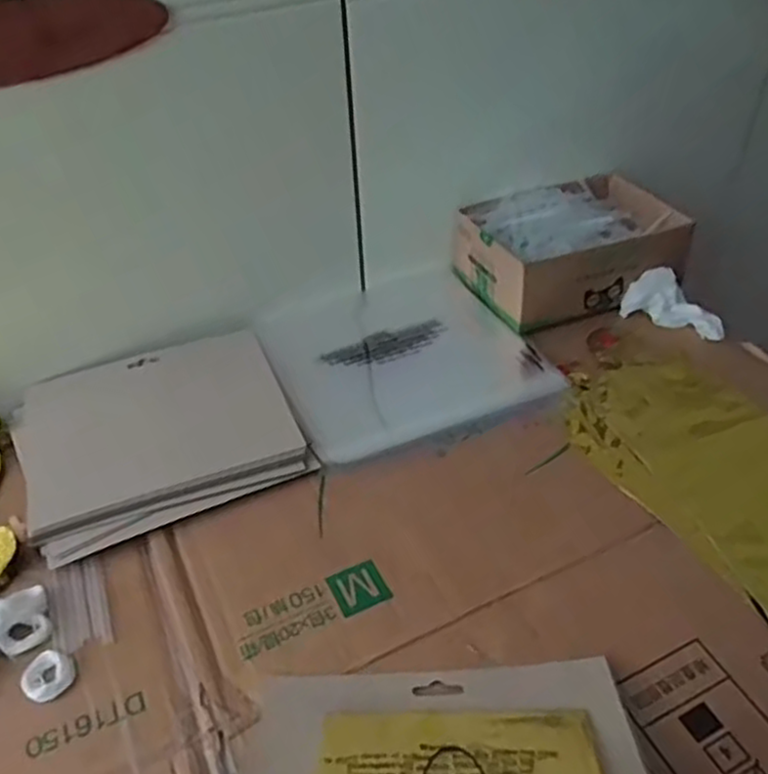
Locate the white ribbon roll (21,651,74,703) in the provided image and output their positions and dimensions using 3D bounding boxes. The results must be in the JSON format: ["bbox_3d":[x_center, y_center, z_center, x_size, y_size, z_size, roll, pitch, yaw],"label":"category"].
[{"bbox_3d":[-0.195,0.167,0.428,0.026,0.008,0.027,-1,42,1],"label":"white ribbon roll"}]

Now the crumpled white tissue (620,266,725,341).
[{"bbox_3d":[0.260,-0.077,0.660,0.086,0.030,0.048,14,44,18],"label":"crumpled white tissue"}]

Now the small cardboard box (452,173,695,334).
[{"bbox_3d":[0.180,-0.136,0.709,0.191,0.073,0.137,-19,44,-18],"label":"small cardboard box"}]

